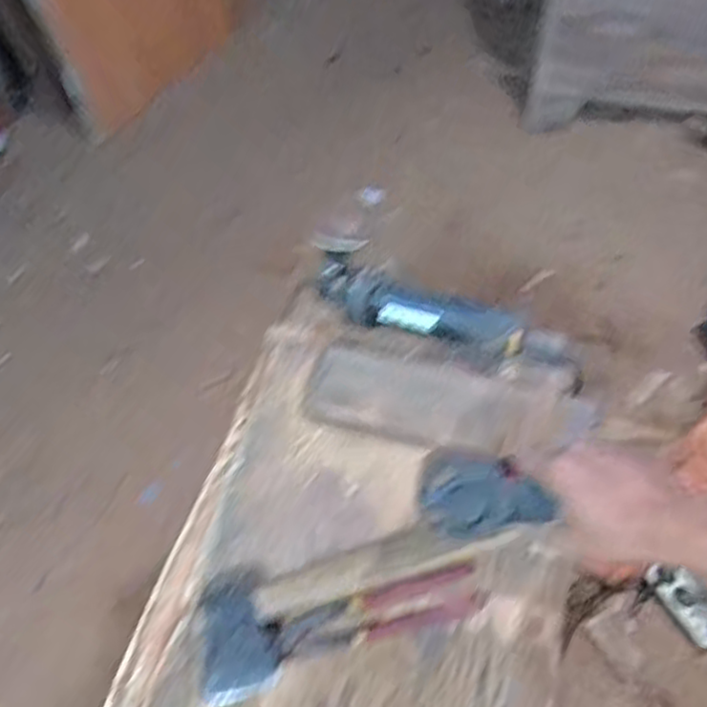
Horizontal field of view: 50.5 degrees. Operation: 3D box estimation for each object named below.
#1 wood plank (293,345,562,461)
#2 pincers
[{"bbox_3d":[0.082,0.054,0.834,0.266,0.018,0.098,12,57,10],"label":"wood plank"},{"bbox_3d":[0.025,0.250,0.722,0.199,0.021,0.042,-14,57,-7],"label":"pincers"}]

